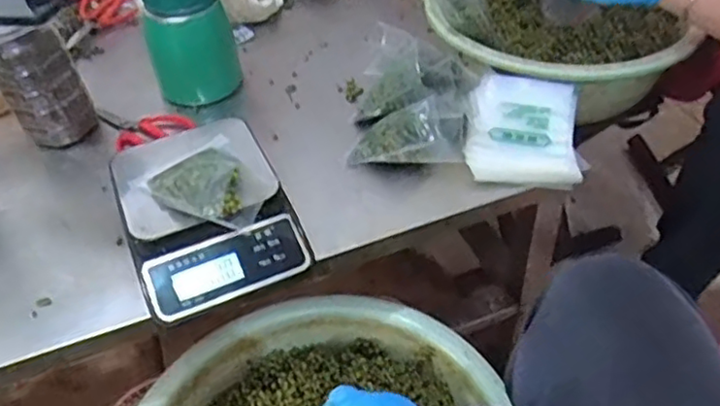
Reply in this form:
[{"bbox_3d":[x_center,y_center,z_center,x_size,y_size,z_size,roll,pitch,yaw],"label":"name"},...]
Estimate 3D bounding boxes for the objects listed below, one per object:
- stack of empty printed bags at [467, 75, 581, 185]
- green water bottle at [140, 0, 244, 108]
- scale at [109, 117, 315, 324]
[{"bbox_3d":[0.176,-0.082,0.709,0.116,0.028,0.163,4,45,8],"label":"stack of empty printed bags"},{"bbox_3d":[-0.214,-0.216,0.785,0.090,0.168,0.089,-35,52,-27],"label":"green water bottle"},{"bbox_3d":[-0.152,0.007,0.634,0.152,0.061,0.203,-21,47,-17],"label":"scale"}]

